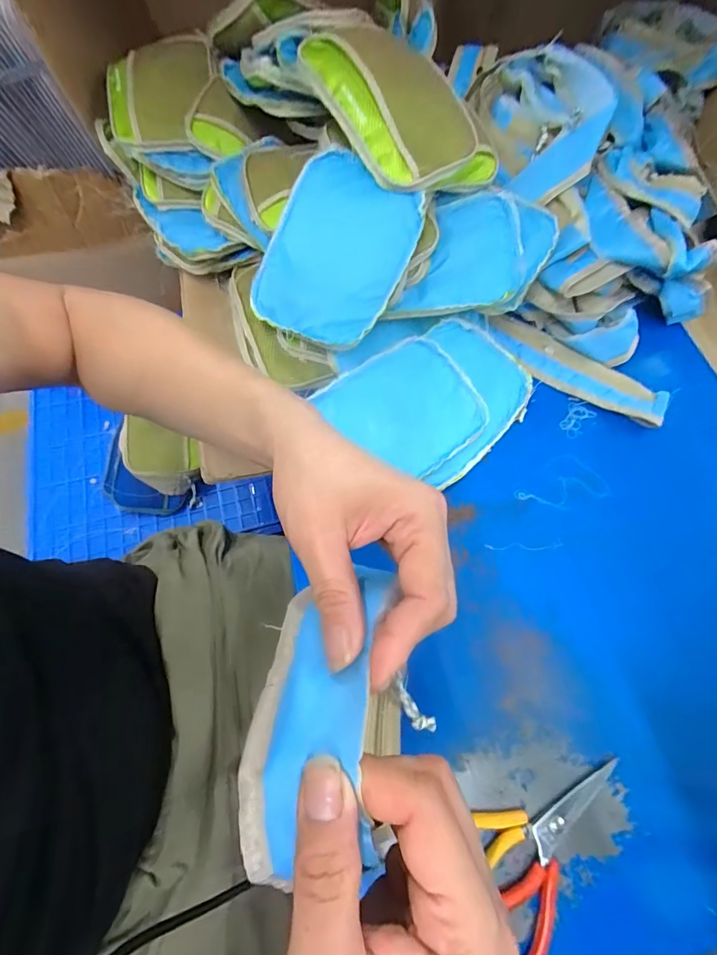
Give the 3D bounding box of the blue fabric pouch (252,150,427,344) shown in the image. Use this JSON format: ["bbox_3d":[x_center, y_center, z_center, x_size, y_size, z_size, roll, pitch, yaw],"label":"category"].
[{"bbox_3d":[-0.027,-0.240,0.457,0.143,0.015,0.179,23,96,6],"label":"blue fabric pouch"}]

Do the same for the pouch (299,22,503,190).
[{"bbox_3d":[0.054,-0.415,0.475,0.209,0.058,0.208,-30,84,-30],"label":"pouch"}]

